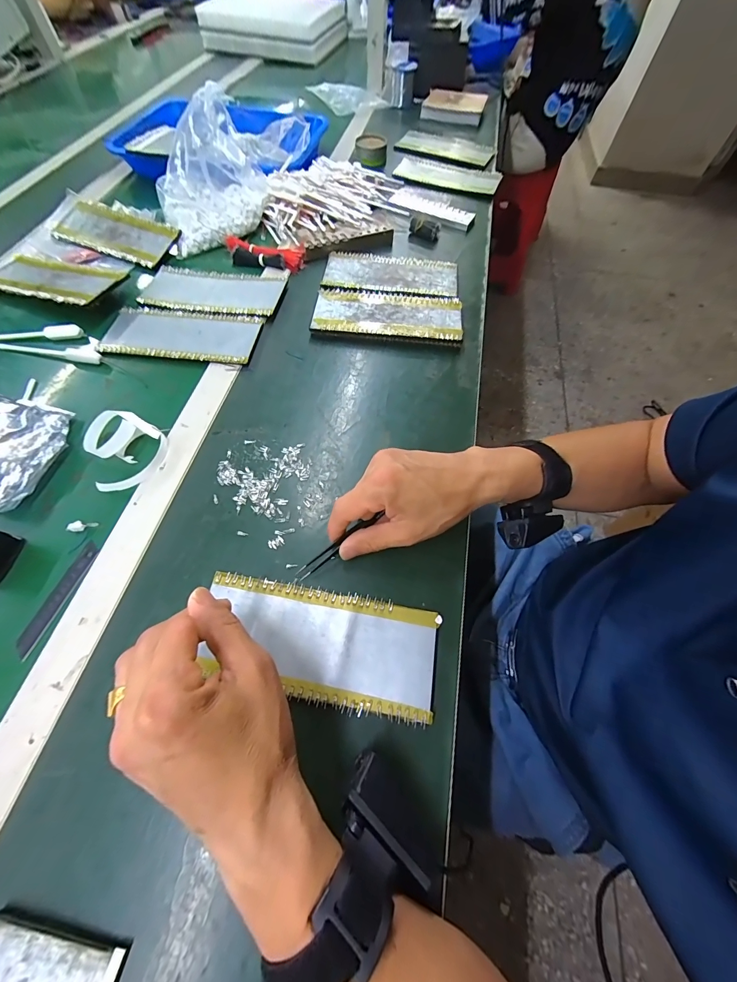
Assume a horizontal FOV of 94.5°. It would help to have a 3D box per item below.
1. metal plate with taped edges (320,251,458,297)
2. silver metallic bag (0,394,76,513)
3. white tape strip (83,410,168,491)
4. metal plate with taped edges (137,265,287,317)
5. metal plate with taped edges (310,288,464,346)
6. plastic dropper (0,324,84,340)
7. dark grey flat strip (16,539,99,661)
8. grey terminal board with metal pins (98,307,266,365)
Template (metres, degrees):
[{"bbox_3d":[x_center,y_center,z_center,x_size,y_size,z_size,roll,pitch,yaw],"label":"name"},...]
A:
[{"bbox_3d":[0.035,-0.335,0.524,0.199,0.009,0.091,8,64,2],"label":"metal plate with taped edges"},{"bbox_3d":[-0.390,-0.046,0.361,0.131,0.021,0.126,14,64,5],"label":"silver metallic bag"},{"bbox_3d":[-0.257,-0.047,0.362,0.073,0.022,0.086,-28,68,-15],"label":"white tape strip"},{"bbox_3d":[-0.226,-0.288,0.491,0.199,0.006,0.085,8,65,5],"label":"metal plate with taped edges"},{"bbox_3d":[0.027,-0.242,0.472,0.200,0.018,0.092,7,64,1],"label":"metal plate with taped edges"},{"bbox_3d":[-0.450,-0.205,0.444,0.143,0.015,0.020,-2,64,-4],"label":"plastic dropper"},{"bbox_3d":[-0.277,0.094,0.306,0.020,0.004,0.100,18,64,6],"label":"dark grey flat strip"},{"bbox_3d":[-0.251,-0.209,0.451,0.206,0.008,0.086,8,64,1],"label":"grey terminal board with metal pins"}]

